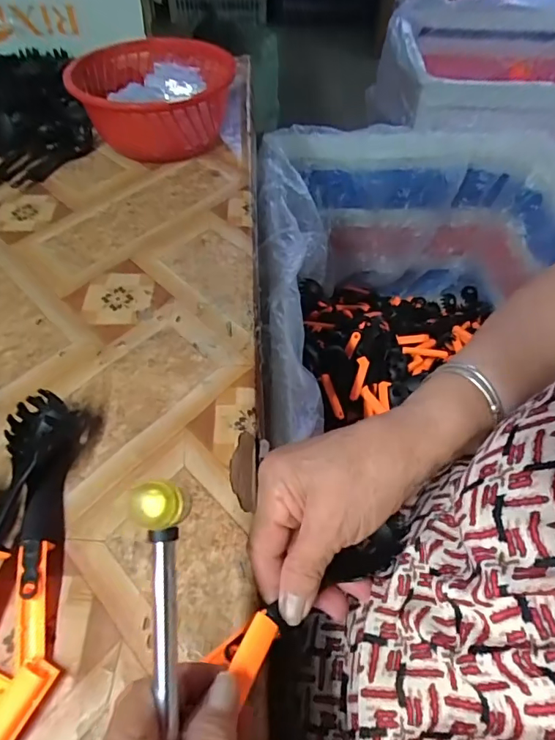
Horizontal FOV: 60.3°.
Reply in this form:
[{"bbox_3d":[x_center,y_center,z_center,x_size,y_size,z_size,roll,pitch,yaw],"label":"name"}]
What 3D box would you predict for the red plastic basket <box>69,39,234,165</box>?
[{"bbox_3d":[-0.139,-0.322,0.571,0.171,0.080,0.202,4,51,1],"label":"red plastic basket"}]

